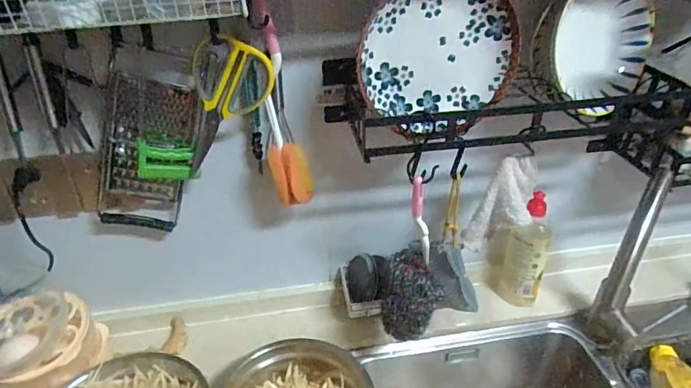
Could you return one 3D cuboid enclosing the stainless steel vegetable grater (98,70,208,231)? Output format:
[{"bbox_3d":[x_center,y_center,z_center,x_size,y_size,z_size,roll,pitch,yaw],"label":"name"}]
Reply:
[{"bbox_3d":[-0.269,-0.040,0.627,0.114,0.233,0.042,16,29,-16],"label":"stainless steel vegetable grater"}]

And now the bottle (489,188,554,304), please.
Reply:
[{"bbox_3d":[0.314,0.090,0.809,0.058,0.216,0.086,-22,38,-36],"label":"bottle"}]

